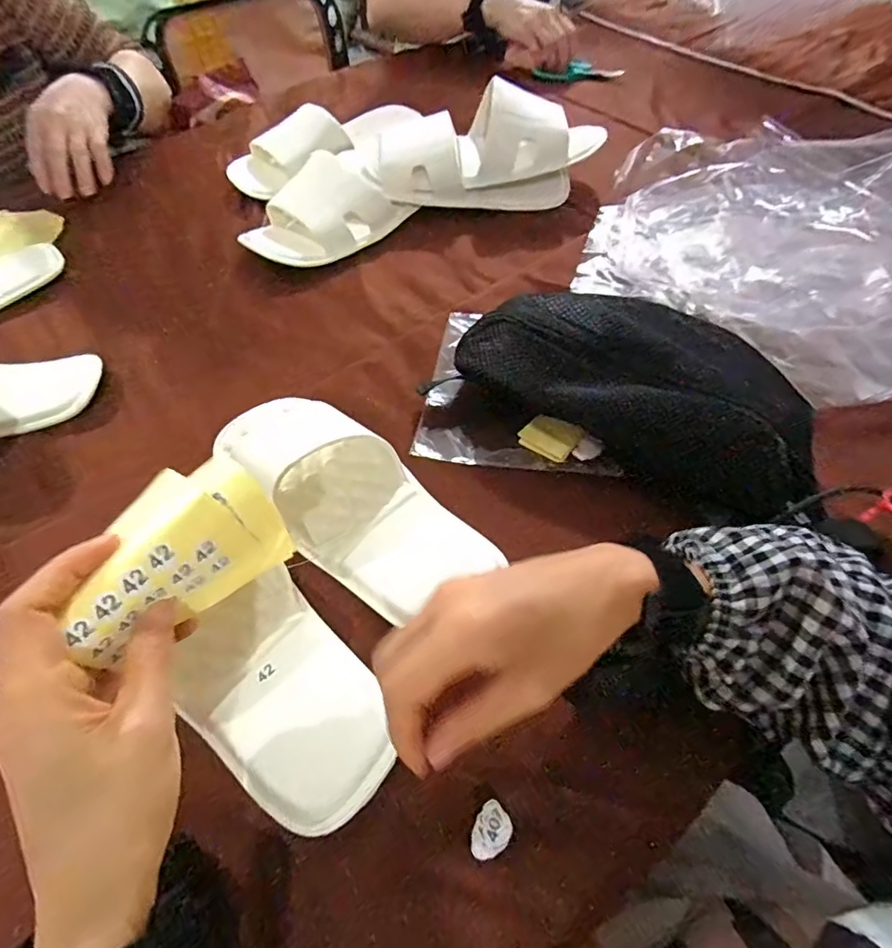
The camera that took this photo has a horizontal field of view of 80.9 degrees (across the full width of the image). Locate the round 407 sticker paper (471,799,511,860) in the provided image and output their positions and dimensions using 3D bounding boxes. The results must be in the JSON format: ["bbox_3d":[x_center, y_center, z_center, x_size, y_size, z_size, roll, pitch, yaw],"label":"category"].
[{"bbox_3d":[0.023,0.184,0.269,0.018,0.005,0.025,38,60,15],"label":"round 407 sticker paper"}]

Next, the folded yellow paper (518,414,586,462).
[{"bbox_3d":[0.083,-0.030,0.416,0.046,0.015,0.029,25,60,18],"label":"folded yellow paper"}]

